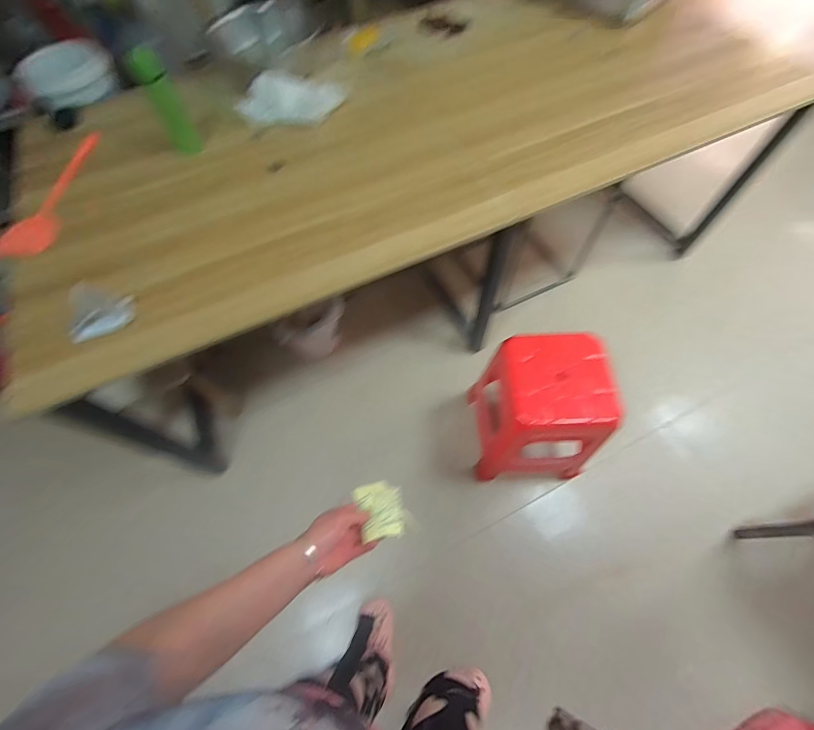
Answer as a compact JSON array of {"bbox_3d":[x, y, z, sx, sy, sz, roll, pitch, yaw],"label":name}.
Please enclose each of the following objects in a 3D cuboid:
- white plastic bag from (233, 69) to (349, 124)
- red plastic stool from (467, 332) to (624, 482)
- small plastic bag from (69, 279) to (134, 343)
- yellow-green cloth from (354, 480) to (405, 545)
[{"bbox_3d":[-0.358,-0.868,1.195,0.309,0.067,0.250,5,63,5],"label":"white plastic bag"},{"bbox_3d":[0.397,0.147,1.179,0.316,0.453,0.330,-1,63,2],"label":"red plastic stool"},{"bbox_3d":[-0.689,-0.121,0.812,0.141,0.097,0.060,-42,68,-17],"label":"small plastic bag"},{"bbox_3d":[-0.039,0.219,0.556,0.063,0.025,0.101,-14,34,-13],"label":"yellow-green cloth"}]

